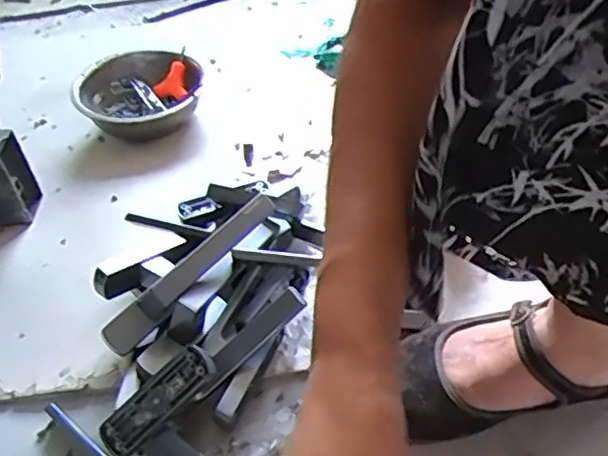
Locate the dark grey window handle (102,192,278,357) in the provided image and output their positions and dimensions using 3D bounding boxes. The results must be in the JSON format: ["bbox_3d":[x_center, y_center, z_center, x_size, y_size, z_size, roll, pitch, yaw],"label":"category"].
[{"bbox_3d":[-0.099,0.037,0.558,0.186,0.041,0.027,-44,49,-11],"label":"dark grey window handle"}]

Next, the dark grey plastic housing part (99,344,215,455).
[{"bbox_3d":[-0.111,0.133,0.498,0.099,0.018,0.032,-44,77,0],"label":"dark grey plastic housing part"}]

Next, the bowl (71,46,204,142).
[{"bbox_3d":[-0.231,-0.187,0.918,0.175,0.070,0.171,-5,39,4],"label":"bowl"}]

